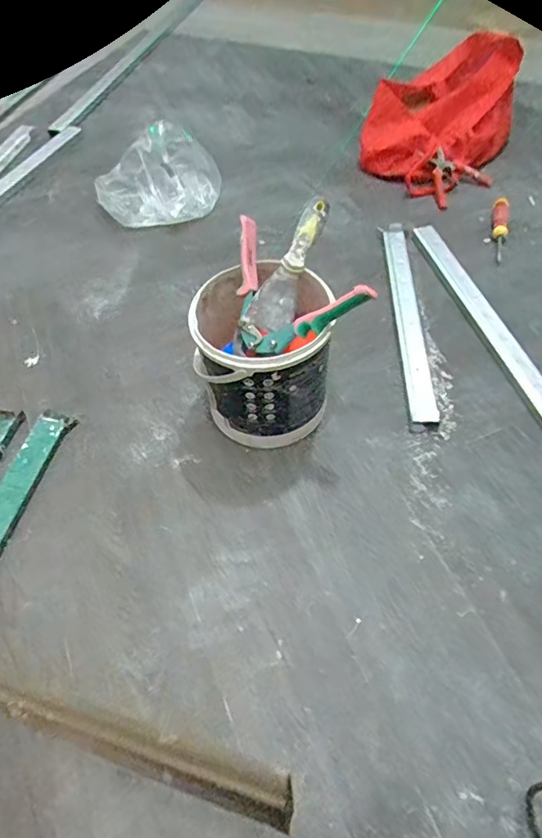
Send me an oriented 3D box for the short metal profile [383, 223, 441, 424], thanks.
[{"bbox_3d":[0.233,-0.183,0.875,0.049,0.019,0.448,0,55,0],"label":"short metal profile"}]

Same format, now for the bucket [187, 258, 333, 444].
[{"bbox_3d":[-0.011,-0.083,0.711,0.170,0.200,0.184,0,55,0],"label":"bucket"}]

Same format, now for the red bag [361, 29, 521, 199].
[{"bbox_3d":[0.380,-0.687,1.116,0.280,0.210,0.466,19,57,13],"label":"red bag"}]

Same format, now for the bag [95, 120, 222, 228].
[{"bbox_3d":[-0.230,-0.493,1.044,0.247,0.092,0.202,-10,56,-7],"label":"bag"}]

